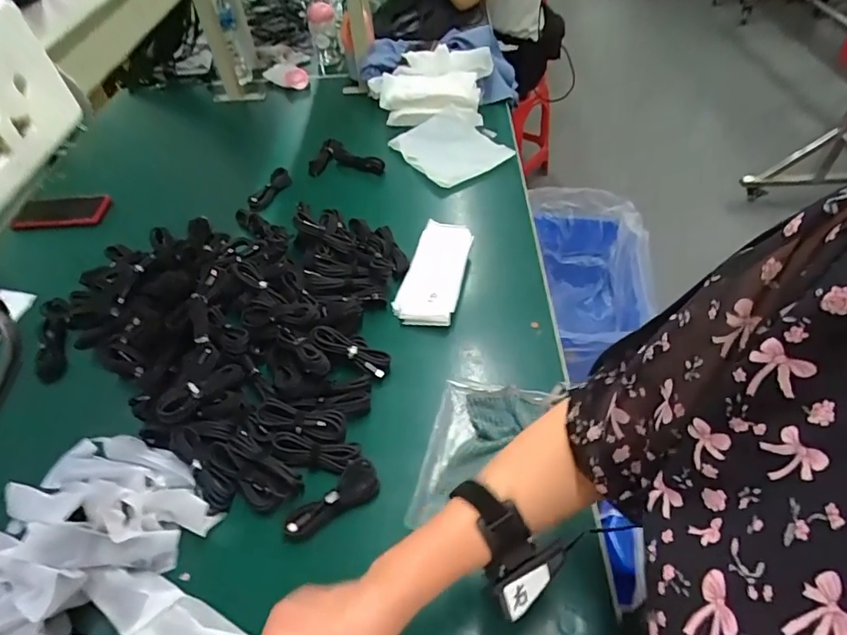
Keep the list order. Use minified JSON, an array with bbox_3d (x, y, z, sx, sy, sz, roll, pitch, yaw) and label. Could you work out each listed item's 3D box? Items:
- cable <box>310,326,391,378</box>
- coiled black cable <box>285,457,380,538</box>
[{"bbox_3d":[-0.097,0.041,0.657,0.108,0.015,0.040,26,53,-2],"label":"cable"},{"bbox_3d":[-0.103,0.202,0.549,0.109,0.019,0.042,-28,52,-18],"label":"coiled black cable"}]

